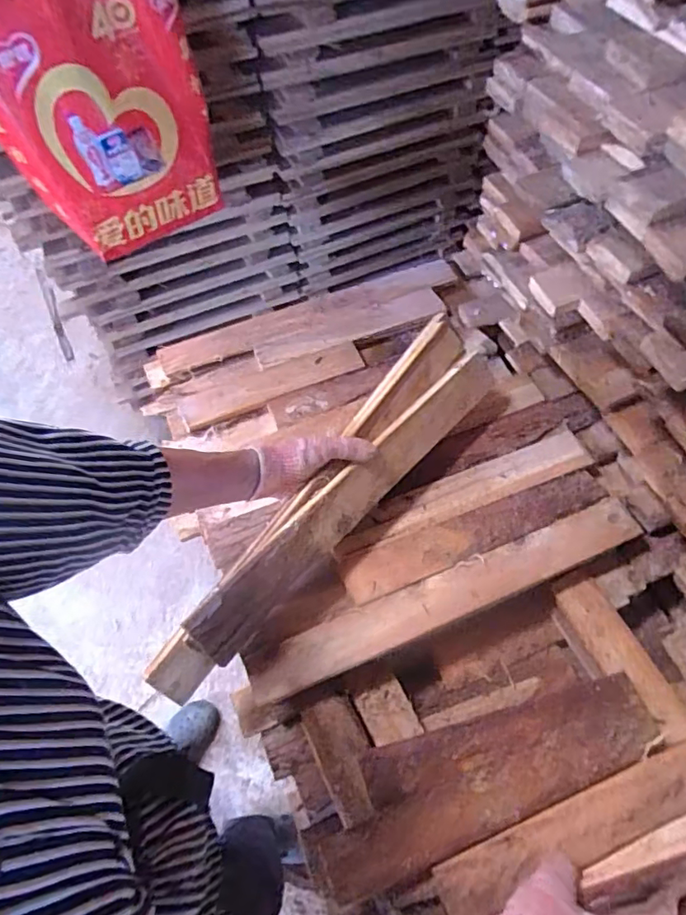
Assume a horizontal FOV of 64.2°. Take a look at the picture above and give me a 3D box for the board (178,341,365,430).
[{"bbox_3d":[-0.100,-0.108,0.788,0.265,0.010,0.062,-20,62,-9],"label":"board"}]

